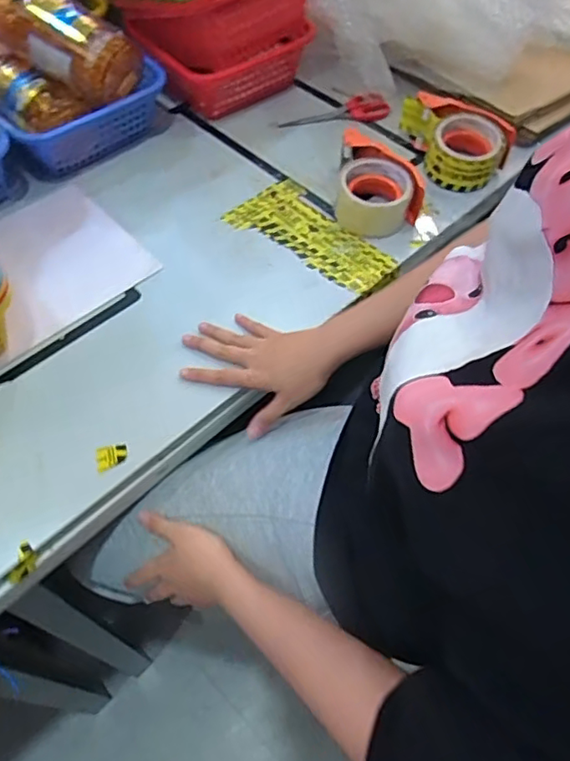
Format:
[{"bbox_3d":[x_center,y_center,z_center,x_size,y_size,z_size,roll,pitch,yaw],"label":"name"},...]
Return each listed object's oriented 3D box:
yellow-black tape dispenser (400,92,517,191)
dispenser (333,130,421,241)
[{"bbox_3d":[0.222,-0.316,0.777,0.149,0.062,0.113,16,59,9],"label":"yellow-black tape dispenser"},{"bbox_3d":[0.121,-0.249,0.739,0.105,0.059,0.127,7,58,4],"label":"dispenser"}]

